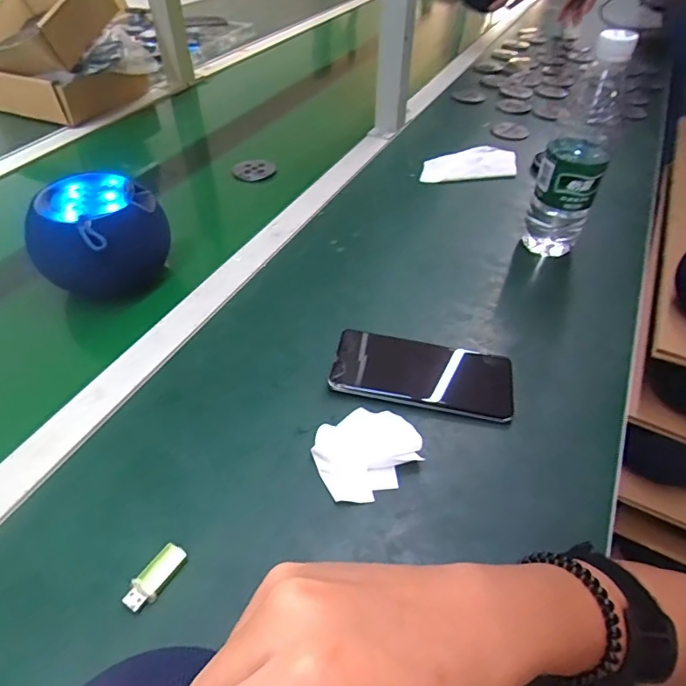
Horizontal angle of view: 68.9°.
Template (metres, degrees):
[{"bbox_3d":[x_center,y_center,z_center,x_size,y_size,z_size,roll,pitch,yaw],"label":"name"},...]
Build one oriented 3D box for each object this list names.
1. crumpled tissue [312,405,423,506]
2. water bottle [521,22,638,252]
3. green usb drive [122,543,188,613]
[{"bbox_3d":[0.022,0.086,0.397,0.085,0.019,0.065,-8,47,-8],"label":"crumpled tissue"},{"bbox_3d":[0.255,-0.202,0.544,0.067,0.229,0.061,21,49,18],"label":"water bottle"},{"bbox_3d":[-0.124,0.155,0.332,0.018,0.006,0.045,26,51,22],"label":"green usb drive"}]

